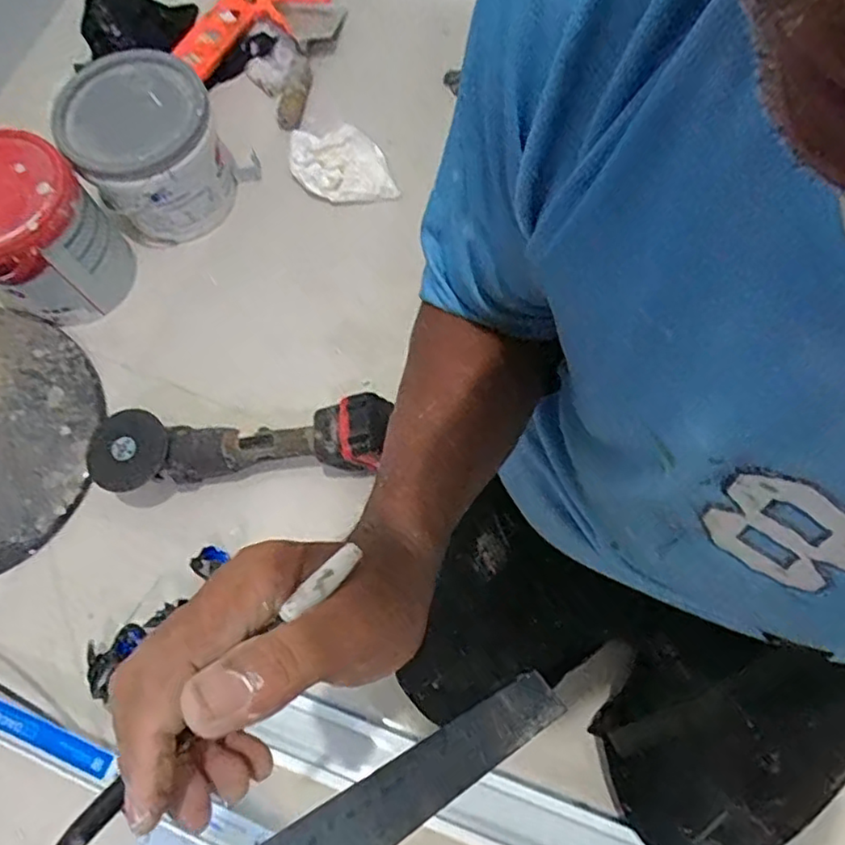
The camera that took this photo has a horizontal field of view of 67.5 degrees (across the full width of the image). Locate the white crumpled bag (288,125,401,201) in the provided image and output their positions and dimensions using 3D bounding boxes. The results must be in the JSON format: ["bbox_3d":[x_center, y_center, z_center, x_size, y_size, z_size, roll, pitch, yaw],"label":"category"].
[{"bbox_3d":[-0.126,-0.400,0.974,0.146,0.034,0.123,-12,71,-3],"label":"white crumpled bag"}]

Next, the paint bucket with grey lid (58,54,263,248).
[{"bbox_3d":[-0.375,-0.383,0.908,0.213,0.174,0.192,-40,75,-11],"label":"paint bucket with grey lid"}]

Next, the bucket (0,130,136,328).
[{"bbox_3d":[-0.514,-0.246,0.845,0.158,0.196,0.174,40,76,13],"label":"bucket"}]

